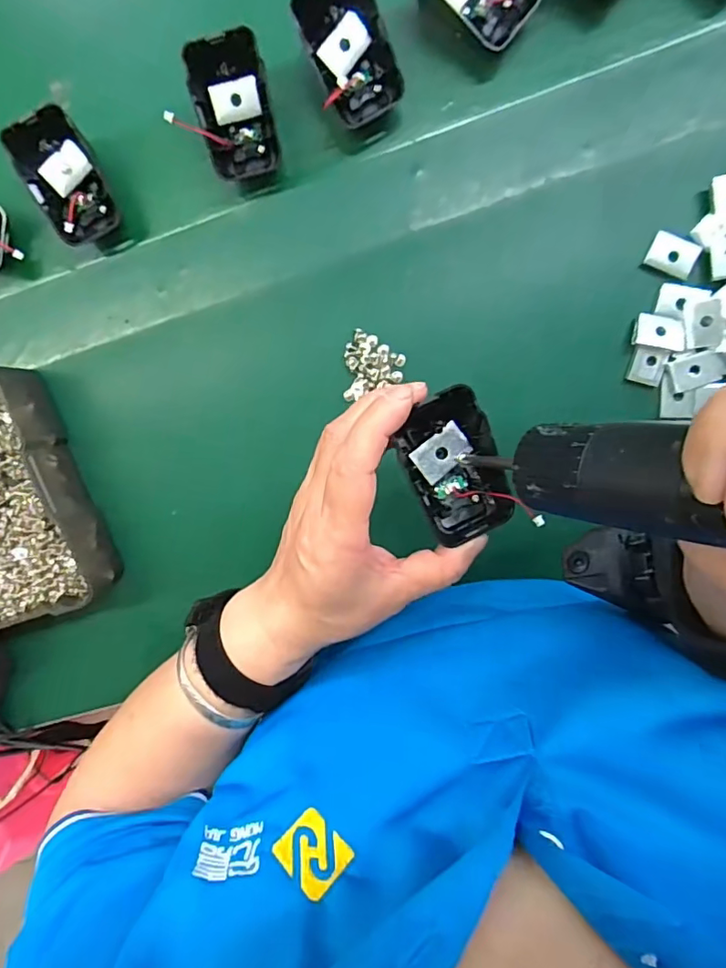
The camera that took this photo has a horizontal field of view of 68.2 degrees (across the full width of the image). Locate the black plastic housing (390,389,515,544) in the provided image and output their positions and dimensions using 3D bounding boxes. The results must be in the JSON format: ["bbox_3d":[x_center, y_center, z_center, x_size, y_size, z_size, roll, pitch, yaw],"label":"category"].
[{"bbox_3d":[0.044,-0.008,0.257,0.043,0.023,0.068,-24,95,8],"label":"black plastic housing"}]

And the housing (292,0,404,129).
[{"bbox_3d":[-0.007,-0.247,0.309,0.047,0.043,0.064,-24,93,8],"label":"housing"}]

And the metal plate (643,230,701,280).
[{"bbox_3d":[0.183,-0.135,0.316,0.027,0.004,0.019,25,98,3],"label":"metal plate"}]

